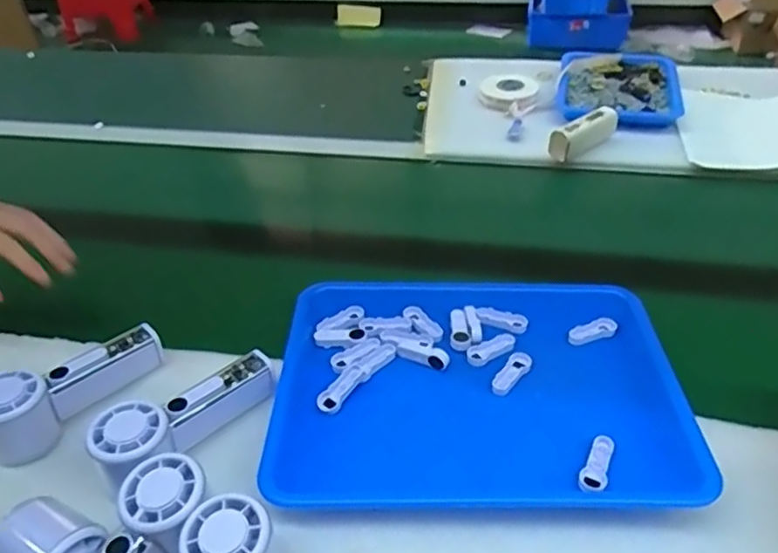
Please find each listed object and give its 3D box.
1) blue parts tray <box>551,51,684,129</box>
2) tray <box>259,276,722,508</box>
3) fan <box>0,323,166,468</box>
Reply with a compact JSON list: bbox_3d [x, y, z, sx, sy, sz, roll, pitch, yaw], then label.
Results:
[{"bbox_3d":[0.351,-0.294,0.963,0.175,0.029,0.205,8,42,12],"label":"blue parts tray"},{"bbox_3d":[0.074,0.085,0.545,0.330,0.029,0.248,-1,41,2],"label":"tray"},{"bbox_3d":[-0.270,0.093,0.543,0.152,0.062,0.043,-30,48,-28],"label":"fan"}]

